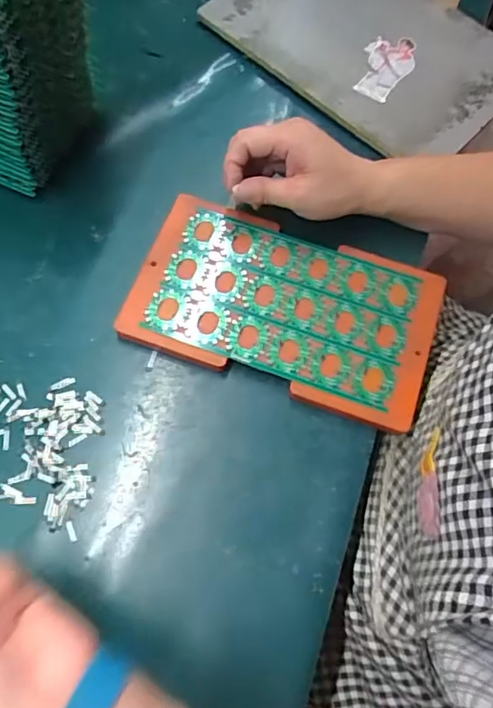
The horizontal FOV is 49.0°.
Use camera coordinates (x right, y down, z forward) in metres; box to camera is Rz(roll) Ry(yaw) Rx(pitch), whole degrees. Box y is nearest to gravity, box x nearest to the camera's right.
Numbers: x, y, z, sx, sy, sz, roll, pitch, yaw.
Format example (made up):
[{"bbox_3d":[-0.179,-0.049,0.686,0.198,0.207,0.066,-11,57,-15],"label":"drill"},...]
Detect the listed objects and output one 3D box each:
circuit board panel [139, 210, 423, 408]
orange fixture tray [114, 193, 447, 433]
[{"bbox_3d":[0.031,-0.042,0.434,0.195,0.005,0.118,19,68,6],"label":"circuit board panel"},{"bbox_3d":[0.031,-0.037,0.439,0.233,0.023,0.136,19,68,7],"label":"orange fixture tray"}]

